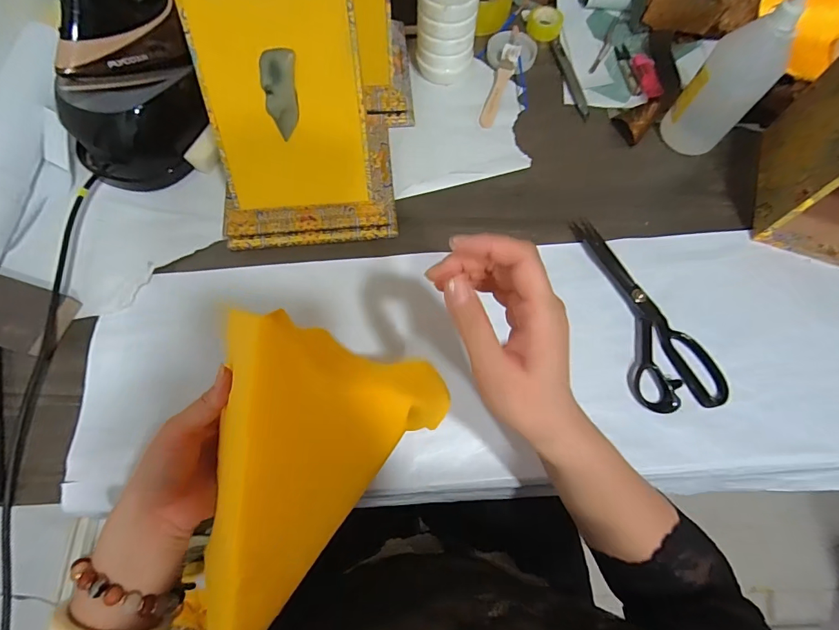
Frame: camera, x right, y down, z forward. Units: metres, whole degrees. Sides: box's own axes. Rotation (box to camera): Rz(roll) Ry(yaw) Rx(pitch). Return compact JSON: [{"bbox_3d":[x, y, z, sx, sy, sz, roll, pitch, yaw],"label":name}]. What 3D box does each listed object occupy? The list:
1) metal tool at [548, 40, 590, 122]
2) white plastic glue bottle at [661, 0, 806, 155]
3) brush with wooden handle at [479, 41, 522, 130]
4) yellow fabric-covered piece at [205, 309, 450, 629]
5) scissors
[{"bbox_3d":[0.219,-0.344,0.608,0.020,0.007,0.157,-9,70,-4],"label":"metal tool"},{"bbox_3d":[0.365,-0.273,0.494,0.065,0.171,0.056,5,70,1],"label":"white plastic glue bottle"},{"bbox_3d":[0.114,-0.324,0.587,0.025,0.022,0.138,17,71,5],"label":"brush with wooden handle"},{"bbox_3d":[-0.045,0.102,0.245,0.115,0.111,0.169,4,70,0],"label":"yellow fabric-covered piece"},{"bbox_3d":[0.259,-0.011,0.473,0.096,0.019,0.232,-9,70,-4],"label":"scissors"}]

